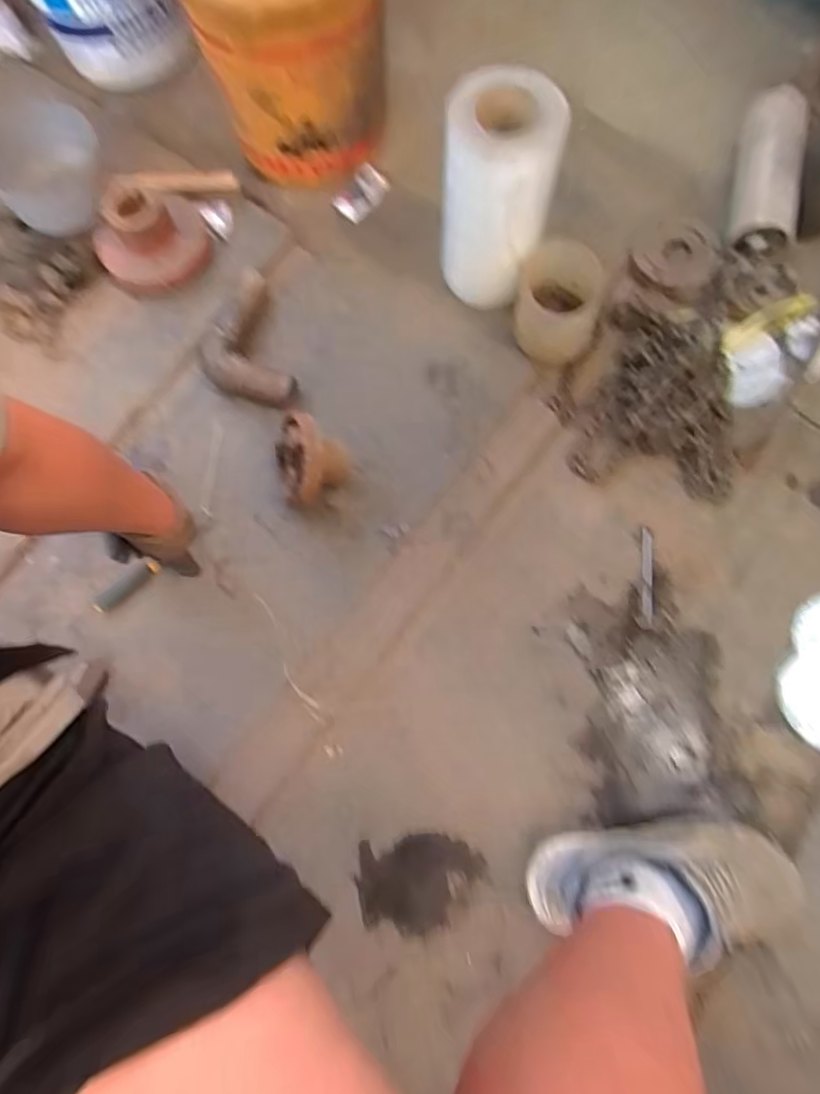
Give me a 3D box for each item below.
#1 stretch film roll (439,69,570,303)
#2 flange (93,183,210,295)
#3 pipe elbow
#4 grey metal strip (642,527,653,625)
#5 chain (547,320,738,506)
[{"bbox_3d":[0.110,-0.457,0.773,0.126,0.260,0.121,0,75,1],"label":"stretch film roll"},{"bbox_3d":[-0.390,-0.464,0.864,0.162,0.092,0.155,-28,76,-6],"label":"flange"},{"bbox_3d":[-0.245,-0.296,0.843,0.115,0.057,0.220,-18,75,-4],"label":"pipe elbow"},{"bbox_3d":[0.321,0.038,0.783,0.015,0.005,0.128,4,75,2],"label":"grey metal strip"},{"bbox_3d":[0.343,-0.215,0.810,0.245,0.059,0.261,11,76,4],"label":"chain"}]

